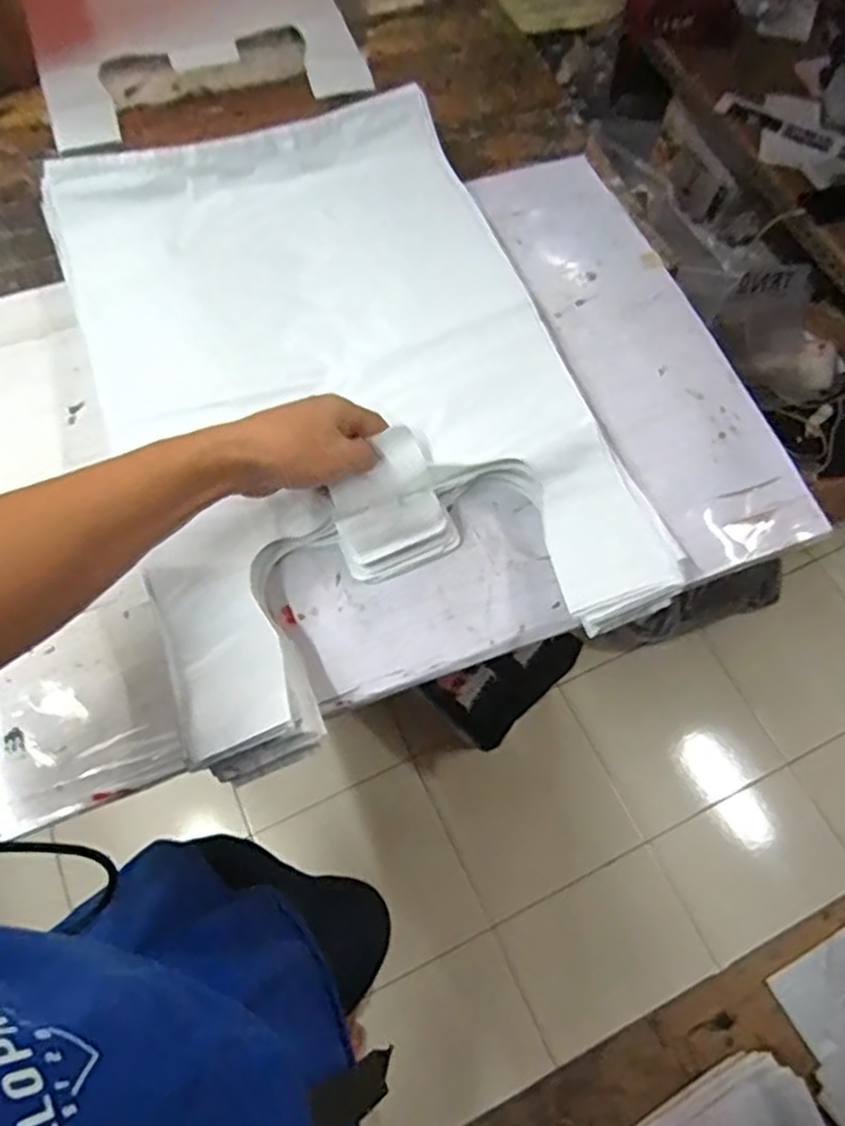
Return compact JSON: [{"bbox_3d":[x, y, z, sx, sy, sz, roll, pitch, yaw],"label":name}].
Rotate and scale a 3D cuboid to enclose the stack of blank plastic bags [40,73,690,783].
[{"bbox_3d":[-0.068,-0.154,0.576,0.344,0.052,0.547,-17,67,-9],"label":"stack of blank plastic bags"}]

